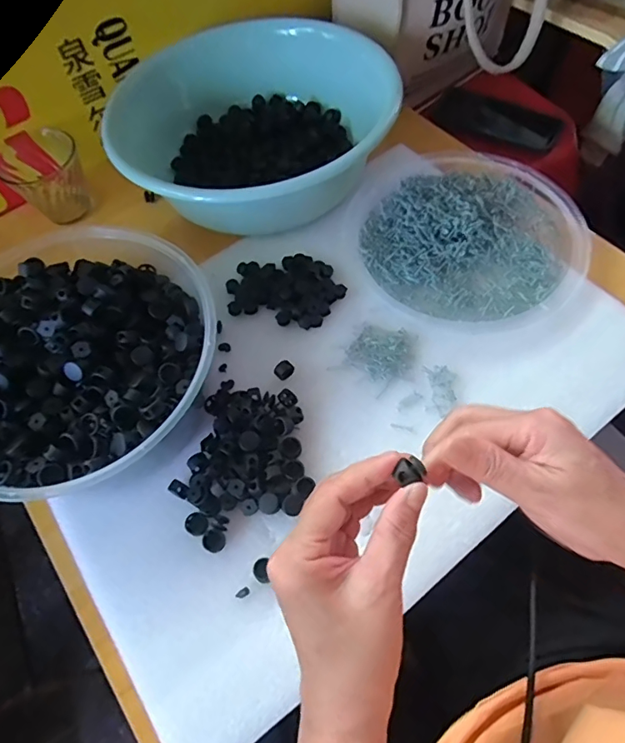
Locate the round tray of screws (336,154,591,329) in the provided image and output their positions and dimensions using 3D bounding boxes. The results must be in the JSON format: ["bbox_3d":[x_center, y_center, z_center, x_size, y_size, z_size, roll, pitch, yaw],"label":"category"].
[{"bbox_3d":[0.158,-0.152,0.523,0.231,0.027,0.245,-1,62,3],"label":"round tray of screws"}]

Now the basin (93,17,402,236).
[{"bbox_3d":[-0.054,-0.275,0.559,0.297,0.093,0.250,-9,62,-1],"label":"basin"}]

